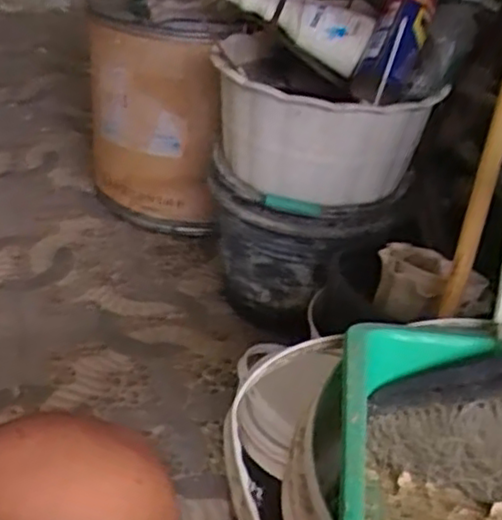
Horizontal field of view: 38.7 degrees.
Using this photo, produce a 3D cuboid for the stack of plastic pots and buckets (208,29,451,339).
[{"bbox_3d":[0.073,-0.108,1.087,0.271,0.380,0.294,-2,34,-11],"label":"stack of plastic pots and buckets"}]

